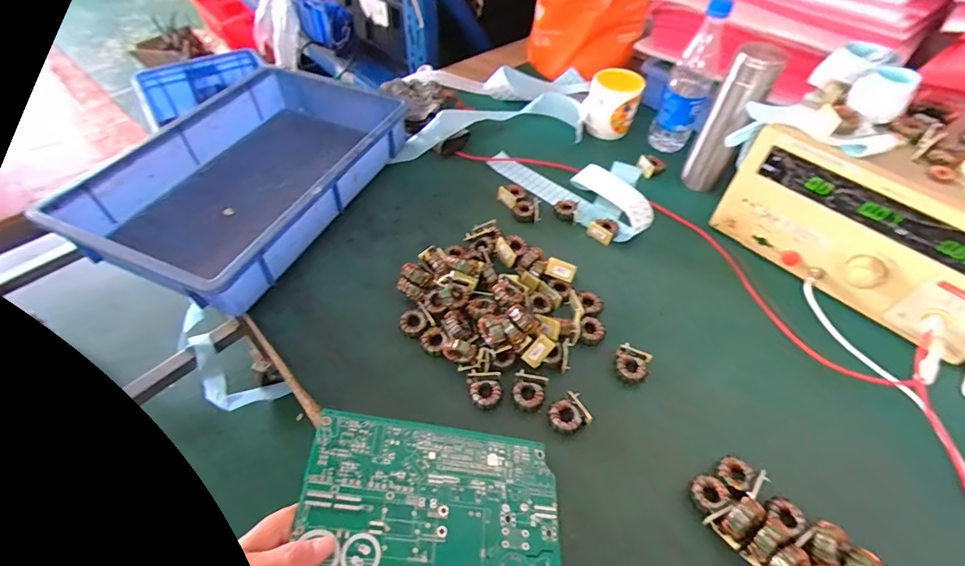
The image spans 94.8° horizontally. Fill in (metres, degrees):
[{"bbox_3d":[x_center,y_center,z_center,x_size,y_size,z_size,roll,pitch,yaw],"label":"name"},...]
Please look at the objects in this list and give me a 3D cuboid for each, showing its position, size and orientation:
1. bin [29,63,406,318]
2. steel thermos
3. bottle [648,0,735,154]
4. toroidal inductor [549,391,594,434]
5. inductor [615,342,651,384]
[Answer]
[{"bbox_3d":[-0.312,-0.157,0.638,0.272,0.098,0.438,19,53,13],"label":"bin"},{"bbox_3d":[0.363,-0.236,0.657,0.061,0.207,0.056,31,57,21],"label":"steel thermos"},{"bbox_3d":[0.329,-0.315,0.705,0.062,0.236,0.055,22,54,15],"label":"bottle"},{"bbox_3d":[0.089,0.141,0.467,0.040,0.024,0.035,-23,56,-19],"label":"toroidal inductor"},{"bbox_3d":[0.168,0.093,0.504,0.036,0.021,0.037,27,55,18],"label":"inductor"}]

